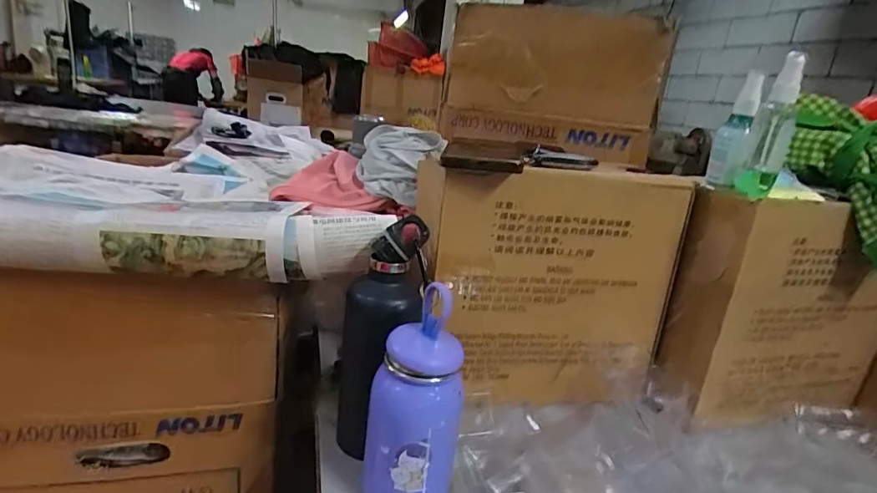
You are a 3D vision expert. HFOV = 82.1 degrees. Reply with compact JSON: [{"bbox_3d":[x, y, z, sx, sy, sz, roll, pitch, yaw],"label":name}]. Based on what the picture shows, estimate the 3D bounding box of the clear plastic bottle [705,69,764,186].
[{"bbox_3d":[0.322,-0.126,0.547,0.031,0.119,0.039,16,19,24],"label":"clear plastic bottle"}]

